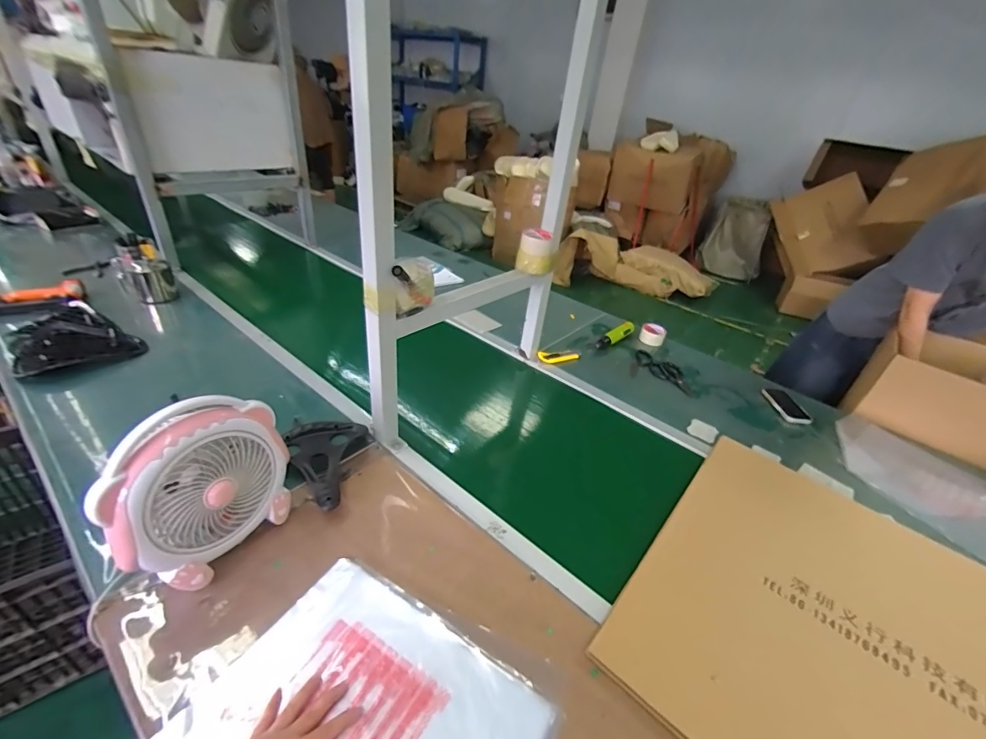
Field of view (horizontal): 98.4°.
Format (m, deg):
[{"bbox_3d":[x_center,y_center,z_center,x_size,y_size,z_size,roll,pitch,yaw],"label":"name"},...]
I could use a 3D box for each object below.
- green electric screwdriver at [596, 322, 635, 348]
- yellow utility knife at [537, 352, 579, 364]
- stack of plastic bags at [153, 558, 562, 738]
[{"bbox_3d":[0.426,-0.119,1.487,0.206,0.043,0.052,-24,43,-37],"label":"green electric screwdriver"},{"bbox_3d":[0.209,-0.041,1.358,0.145,0.028,0.045,-10,36,-23],"label":"yellow utility knife"},{"bbox_3d":[-0.163,0.448,0.537,0.422,0.018,0.299,21,36,23],"label":"stack of plastic bags"}]

